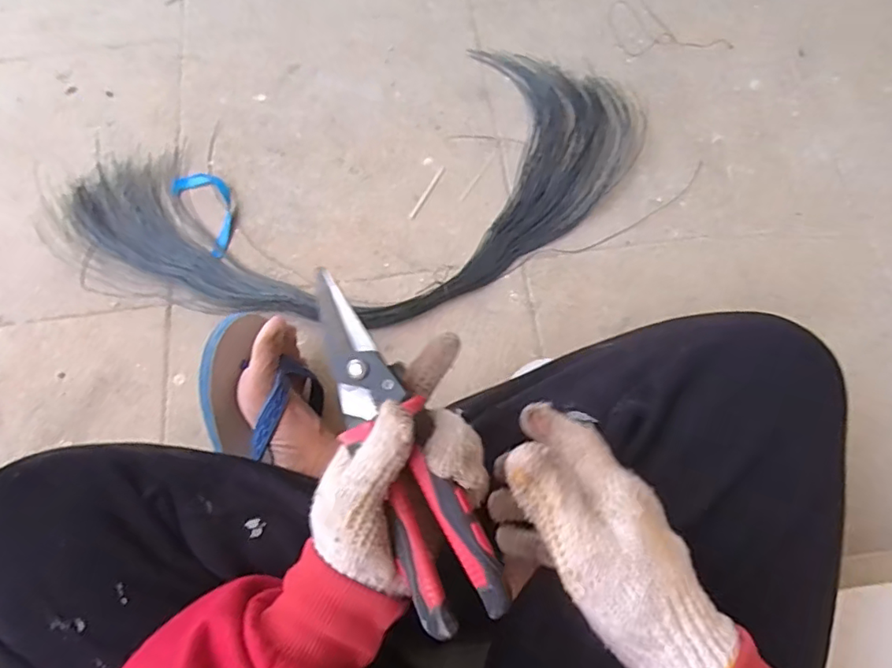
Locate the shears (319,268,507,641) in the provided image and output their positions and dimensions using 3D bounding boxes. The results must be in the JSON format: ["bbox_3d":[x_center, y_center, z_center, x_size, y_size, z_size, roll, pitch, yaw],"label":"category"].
[{"bbox_3d":[-0.033,0.065,0.330,0.050,0.023,0.214,-26,78,-7],"label":"shears"}]

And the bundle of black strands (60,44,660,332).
[{"bbox_3d":[-0.101,-0.174,0.661,0.692,0.037,0.346,-8,70,-1],"label":"bundle of black strands"}]

